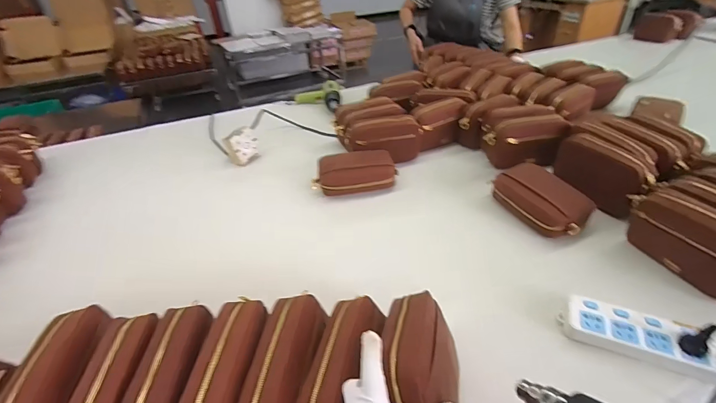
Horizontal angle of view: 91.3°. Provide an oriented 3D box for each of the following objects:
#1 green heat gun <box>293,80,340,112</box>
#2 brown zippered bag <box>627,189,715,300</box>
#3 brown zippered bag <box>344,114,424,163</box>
[{"bbox_3d":[-0.147,-0.389,1.327,0.181,0.066,0.186,-7,37,-5],"label":"green heat gun"},{"bbox_3d":[0.581,0.071,0.609,0.070,0.114,0.202,-13,38,-13],"label":"brown zippered bag"},{"bbox_3d":[0.070,-0.169,0.959,0.207,0.108,0.079,-2,37,2],"label":"brown zippered bag"}]

